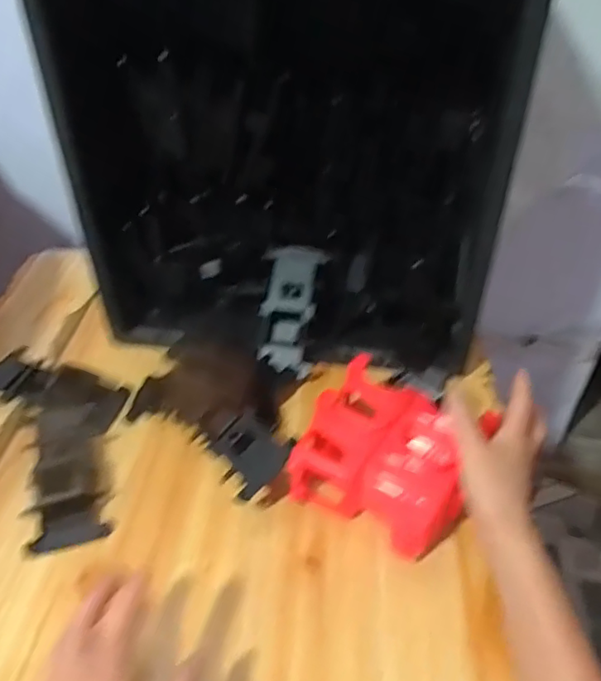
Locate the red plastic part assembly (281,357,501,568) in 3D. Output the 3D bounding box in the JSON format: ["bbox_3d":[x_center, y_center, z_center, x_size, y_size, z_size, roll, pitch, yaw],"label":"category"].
[{"bbox_3d":[0.081,0.109,0.526,0.144,0.071,0.135,22,45,24],"label":"red plastic part assembly"}]

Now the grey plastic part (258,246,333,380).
[{"bbox_3d":[-0.013,-0.039,0.657,0.066,0.028,0.148,6,79,7],"label":"grey plastic part"}]

